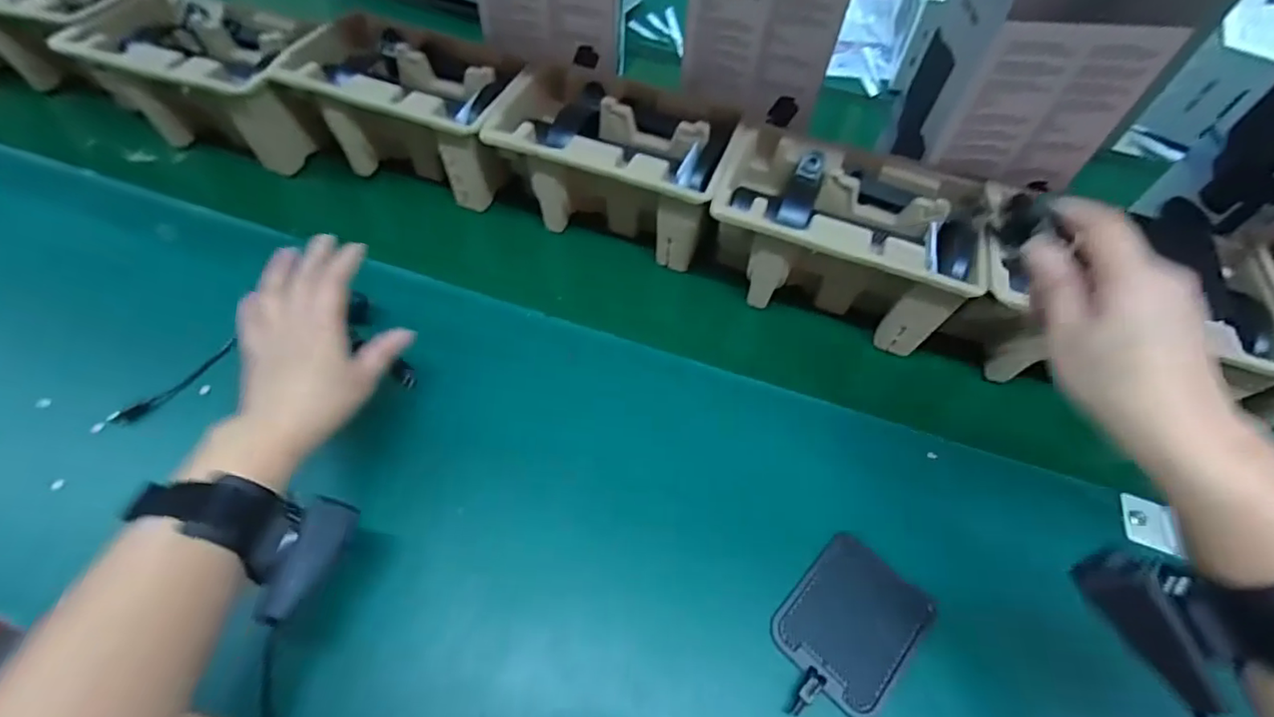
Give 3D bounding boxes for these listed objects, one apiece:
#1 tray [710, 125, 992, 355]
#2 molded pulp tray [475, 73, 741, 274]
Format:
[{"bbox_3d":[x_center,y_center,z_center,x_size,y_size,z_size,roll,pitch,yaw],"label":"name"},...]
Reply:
[{"bbox_3d":[0.183,-0.113,0.513,0.218,0.101,0.141,21,58,12],"label":"tray"},{"bbox_3d":[-0.022,-0.193,0.555,0.222,0.102,0.141,17,57,9],"label":"molded pulp tray"}]

